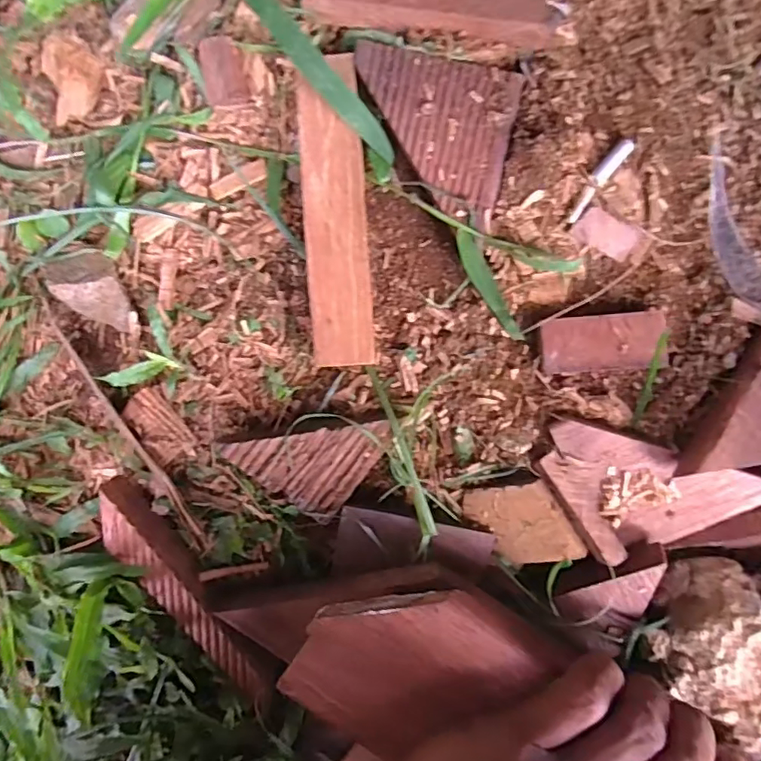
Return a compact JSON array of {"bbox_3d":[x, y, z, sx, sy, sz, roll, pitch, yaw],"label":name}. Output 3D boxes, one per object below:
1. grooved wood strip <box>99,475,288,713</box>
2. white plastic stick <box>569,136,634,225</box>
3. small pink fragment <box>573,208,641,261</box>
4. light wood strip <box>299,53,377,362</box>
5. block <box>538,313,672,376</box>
[{"bbox_3d":[-0.105,0.116,0.292,0.028,0.018,0.142,-42,89,1],"label":"grooved wood strip"},{"bbox_3d":[0.119,-0.109,0.296,0.008,0.011,0.050,39,91,1],"label":"white plastic stick"},{"bbox_3d":[0.126,-0.081,0.302,0.035,0.004,0.019,26,109,-8],"label":"small pink fragment"},{"bbox_3d":[-0.023,-0.086,0.278,0.032,0.006,0.155,-3,90,2],"label":"light wood strip"},{"bbox_3d":[0.123,-0.020,0.298,0.066,0.015,0.030,-3,90,1],"label":"block"}]

